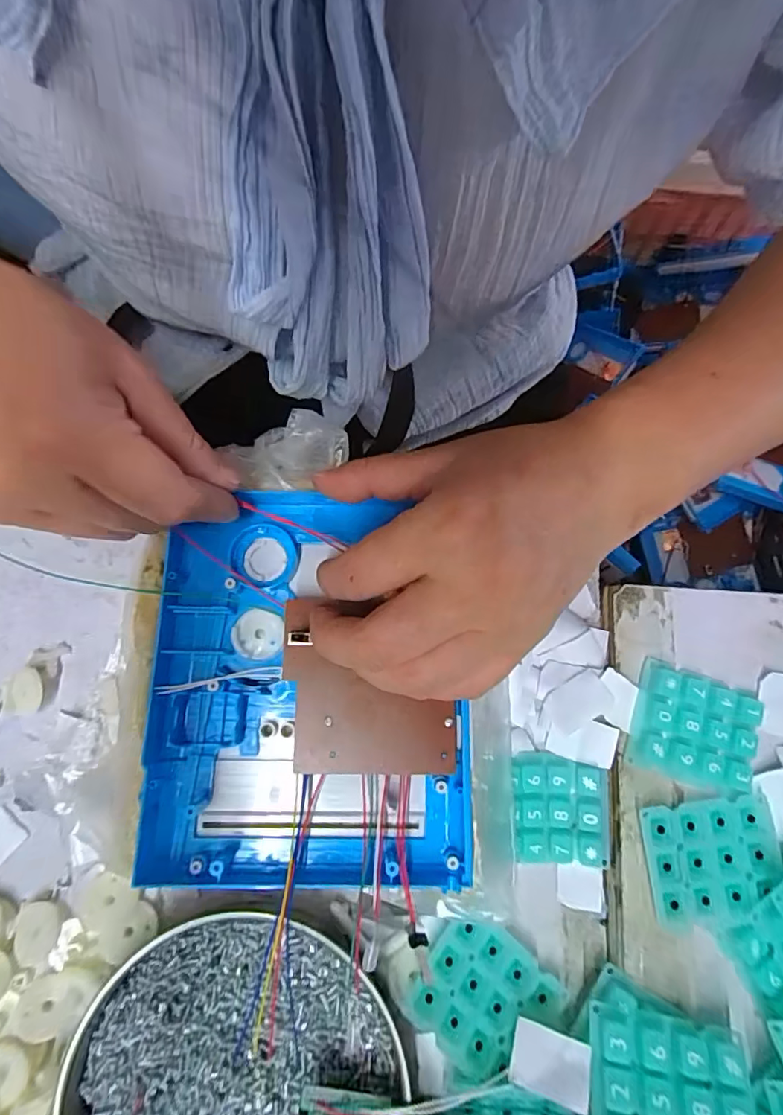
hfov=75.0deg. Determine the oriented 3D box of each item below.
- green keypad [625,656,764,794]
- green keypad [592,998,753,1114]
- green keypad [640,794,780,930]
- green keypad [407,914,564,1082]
[{"bbox_3d":[0.140,0.079,0.237,0.054,0.011,0.048,19,78,3],"label":"green keypad"},{"bbox_3d":[0.106,0.204,0.193,0.055,0.007,0.046,6,49,11],"label":"green keypad"},{"bbox_3d":[0.142,0.134,0.223,0.055,0.004,0.049,-7,78,-2],"label":"green keypad"},{"bbox_3d":[0.041,0.189,0.220,0.057,0.004,0.048,40,64,4],"label":"green keypad"}]

